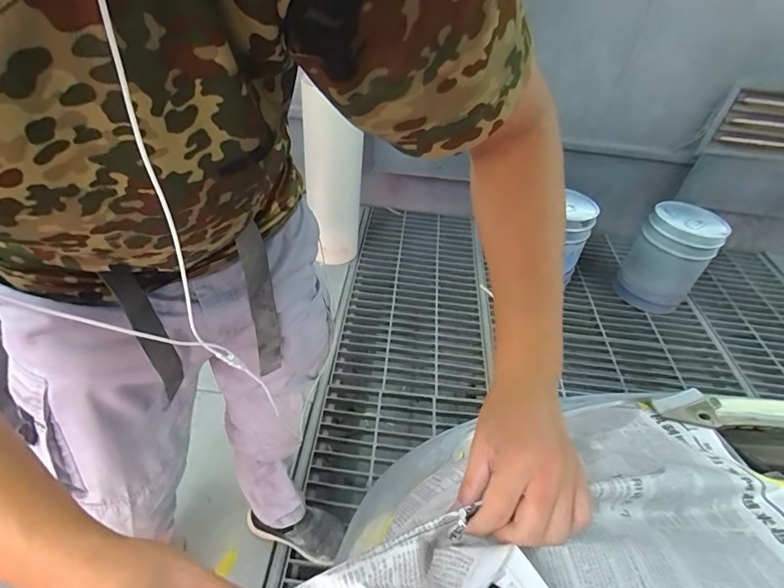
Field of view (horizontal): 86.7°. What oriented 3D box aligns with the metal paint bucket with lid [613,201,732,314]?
[{"bbox_3d":[1.083,-0.136,1.650,0.256,0.366,0.230,30,49,26],"label":"metal paint bucket with lid"}]

